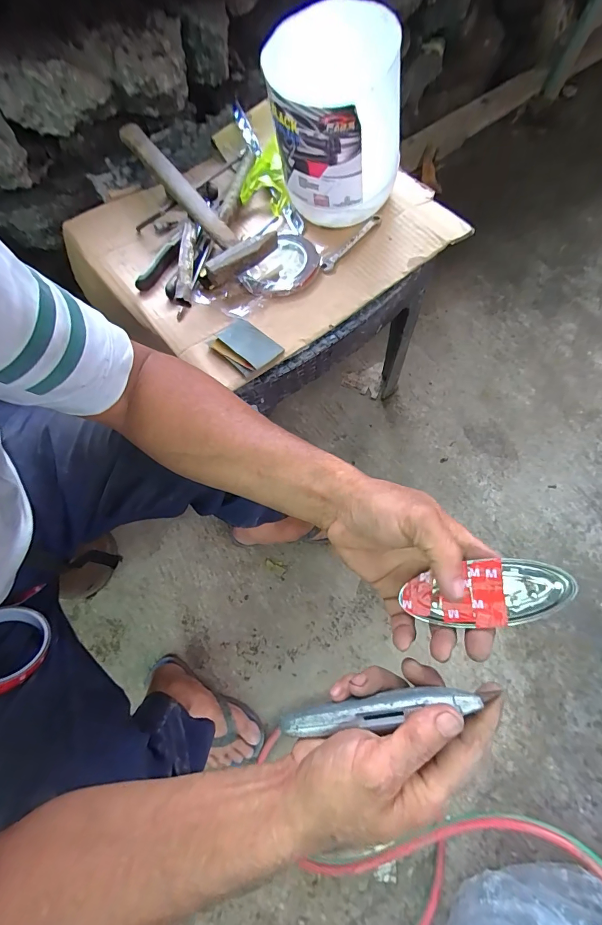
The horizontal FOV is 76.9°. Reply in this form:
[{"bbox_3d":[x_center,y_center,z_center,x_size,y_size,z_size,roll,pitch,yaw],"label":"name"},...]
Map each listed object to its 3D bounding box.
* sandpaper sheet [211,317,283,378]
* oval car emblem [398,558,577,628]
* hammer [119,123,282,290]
[{"bbox_3d":[-0.065,-0.137,0.448,0.072,0.027,0.057,41,77,12],"label":"sandpaper sheet"},{"bbox_3d":[0.126,0.092,0.262,0.105,0.006,0.040,-16,71,20],"label":"oval car emblem"},{"bbox_3d":[-0.138,-0.366,0.516,0.110,0.034,0.292,-29,74,-9],"label":"hammer"}]

